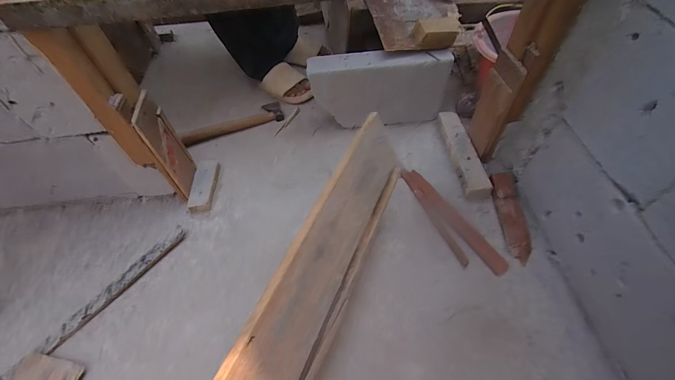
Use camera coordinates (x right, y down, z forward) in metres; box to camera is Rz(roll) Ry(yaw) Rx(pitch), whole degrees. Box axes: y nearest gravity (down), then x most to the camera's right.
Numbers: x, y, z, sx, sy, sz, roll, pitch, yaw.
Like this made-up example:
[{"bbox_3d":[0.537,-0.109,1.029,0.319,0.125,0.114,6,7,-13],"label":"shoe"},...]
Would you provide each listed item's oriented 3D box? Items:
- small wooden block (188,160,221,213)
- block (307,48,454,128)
[{"bbox_3d":[-0.340,-0.014,0.792,0.053,0.022,0.149,2,56,-6],"label":"small wooden block"},{"bbox_3d":[0.114,-0.269,0.866,0.366,0.195,0.084,-3,54,2],"label":"block"}]

